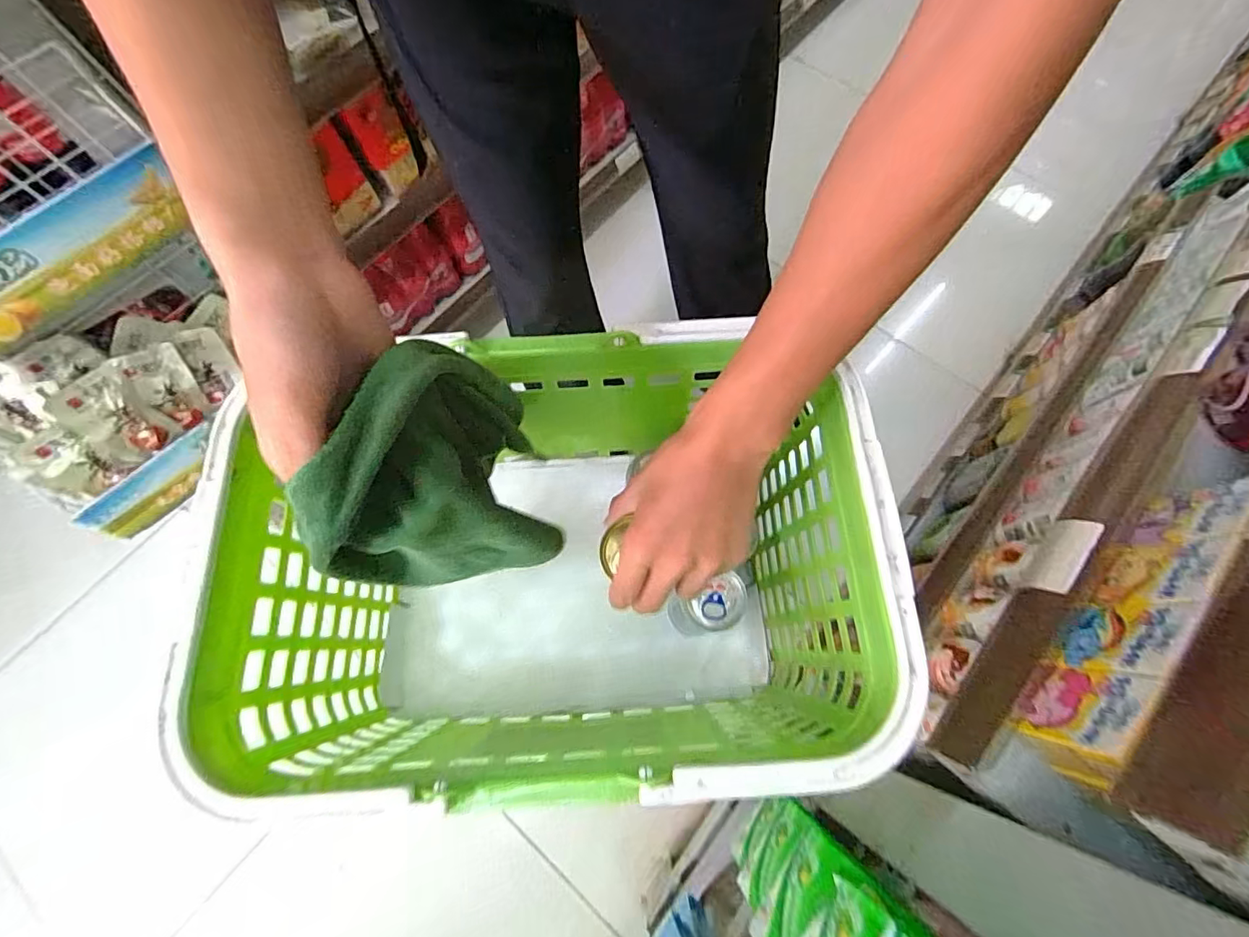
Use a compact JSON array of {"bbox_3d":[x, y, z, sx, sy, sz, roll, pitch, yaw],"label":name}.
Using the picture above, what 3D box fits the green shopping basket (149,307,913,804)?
[{"bbox_3d":[-0.042,0.084,0.436,0.417,0.244,0.273,-3,70,1],"label":"green shopping basket"}]

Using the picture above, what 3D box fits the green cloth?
[{"bbox_3d":[-0.106,0.005,0.301,0.109,0.153,0.107,-22,71,-6],"label":"green cloth"}]

